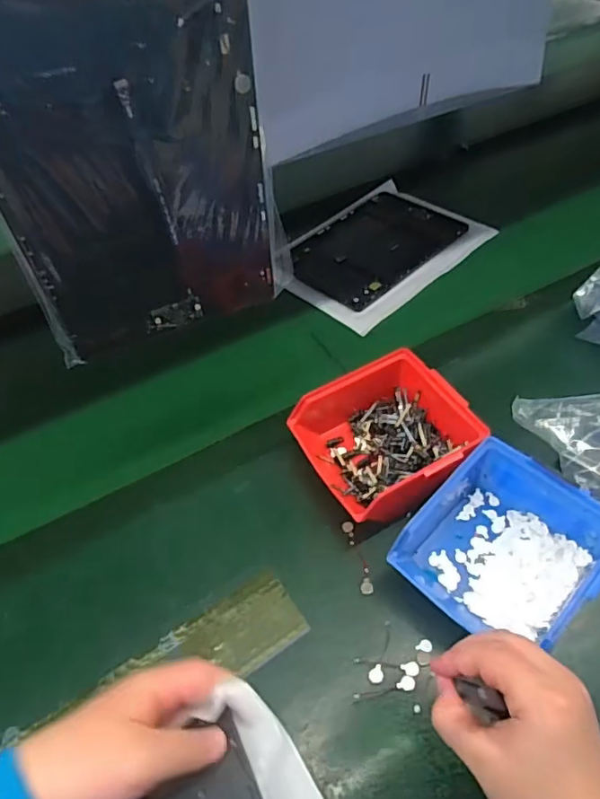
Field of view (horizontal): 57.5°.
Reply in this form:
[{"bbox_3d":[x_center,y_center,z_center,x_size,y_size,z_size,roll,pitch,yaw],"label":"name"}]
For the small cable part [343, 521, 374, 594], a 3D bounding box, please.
[{"bbox_3d":[0.049,0.131,0.457,0.012,0.005,0.064,-10,49,-6],"label":"small cable part"}]

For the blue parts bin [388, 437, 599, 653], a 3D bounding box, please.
[{"bbox_3d":[0.161,0.116,0.428,0.128,0.066,0.127,30,56,29],"label":"blue parts bin"}]

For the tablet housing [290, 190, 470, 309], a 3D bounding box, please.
[{"bbox_3d":[0.101,-0.210,0.750,0.159,0.016,0.241,32,57,30],"label":"tablet housing"}]

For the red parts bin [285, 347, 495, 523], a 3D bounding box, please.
[{"bbox_3d":[0.074,0.036,0.496,0.139,0.067,0.148,-26,50,-19],"label":"red parts bin"}]

